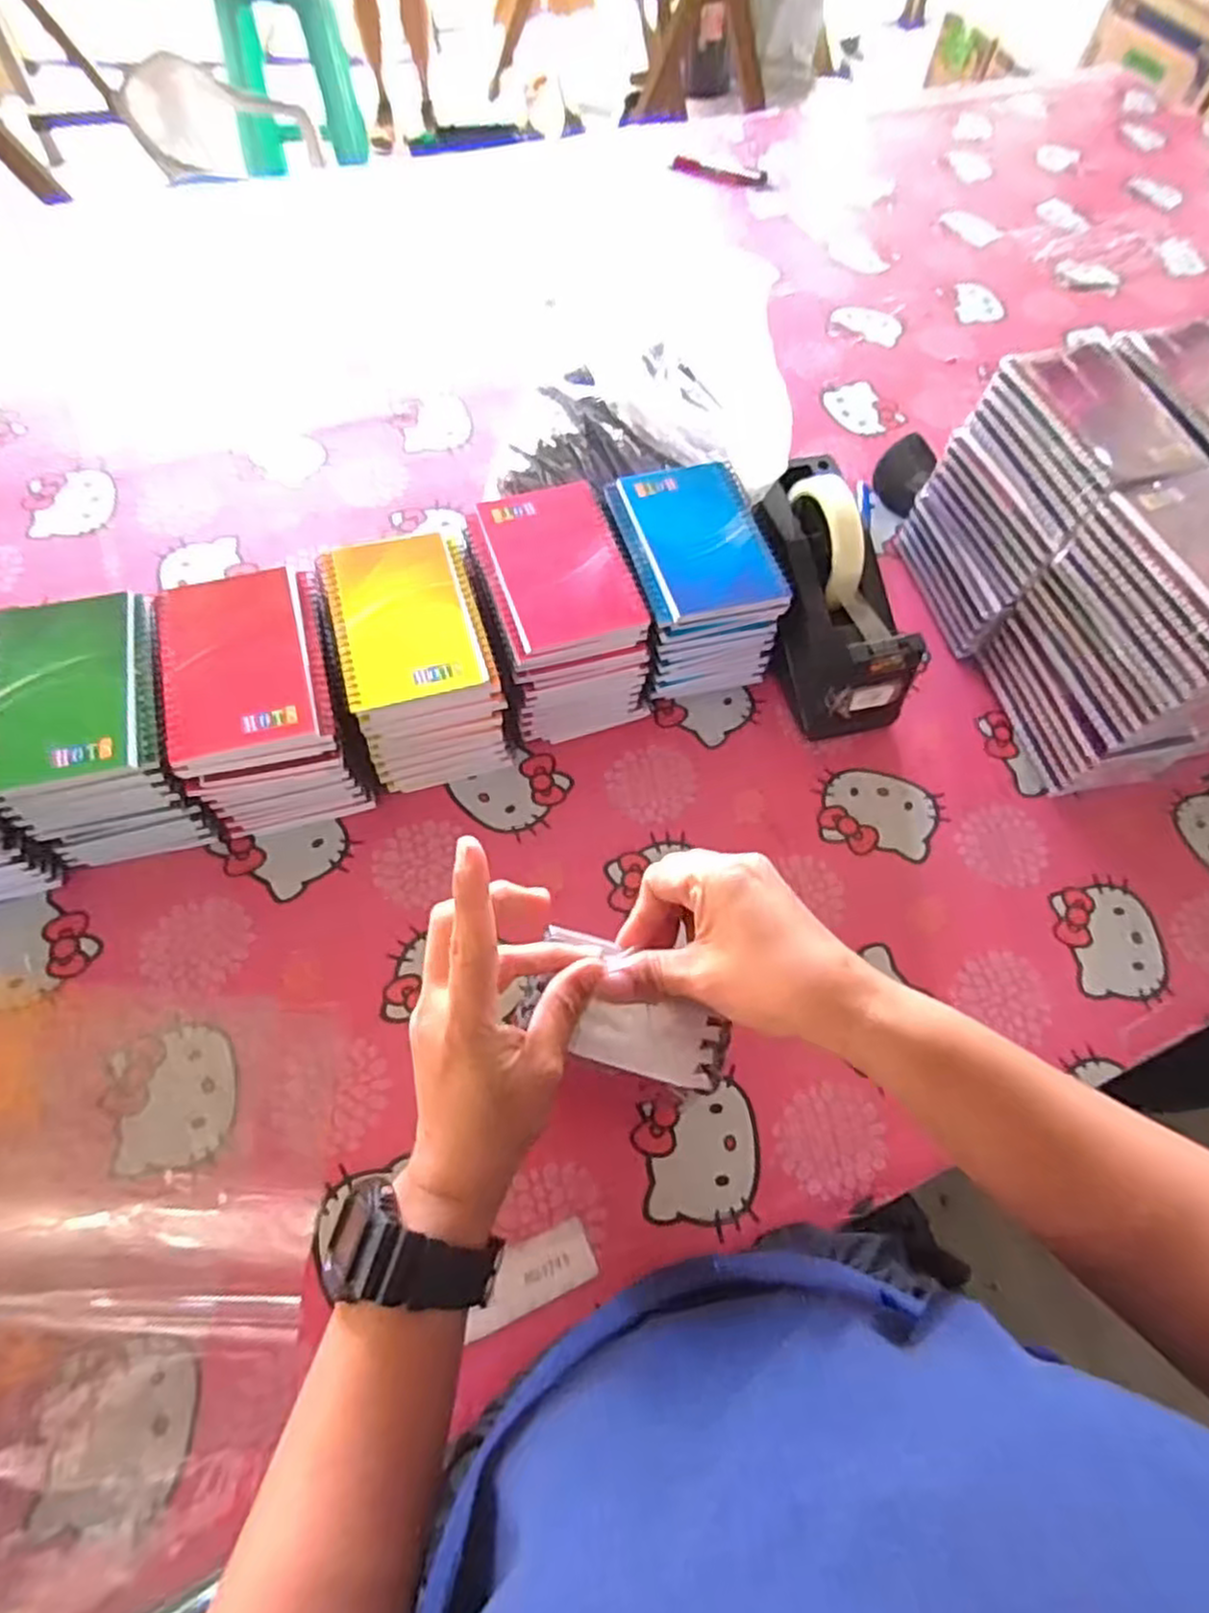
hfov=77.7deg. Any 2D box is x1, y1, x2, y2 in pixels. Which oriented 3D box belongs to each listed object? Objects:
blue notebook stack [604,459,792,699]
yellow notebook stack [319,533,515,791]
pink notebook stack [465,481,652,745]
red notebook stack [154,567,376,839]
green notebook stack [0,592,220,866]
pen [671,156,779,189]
[{"bbox_3d":[0.061,-0.163,0.563,0.096,0.114,0.131,-12,64,-10],"label":"blue notebook stack"},{"bbox_3d":[-0.128,-0.099,0.523,0.091,0.103,0.133,-14,64,-11],"label":"yellow notebook stack"},{"bbox_3d":[-0.037,-0.136,0.542,0.099,0.114,0.135,-17,65,-12],"label":"pink notebook stack"},{"bbox_3d":[-0.222,-0.068,0.499,0.099,0.107,0.133,-15,65,-11],"label":"red notebook stack"},{"bbox_3d":[-0.318,-0.048,0.481,0.094,0.104,0.133,-16,65,-12],"label":"green notebook stack"},{"bbox_3d":[0.151,-0.822,0.970,0.137,0.015,0.019,18,63,5],"label":"pen"}]

